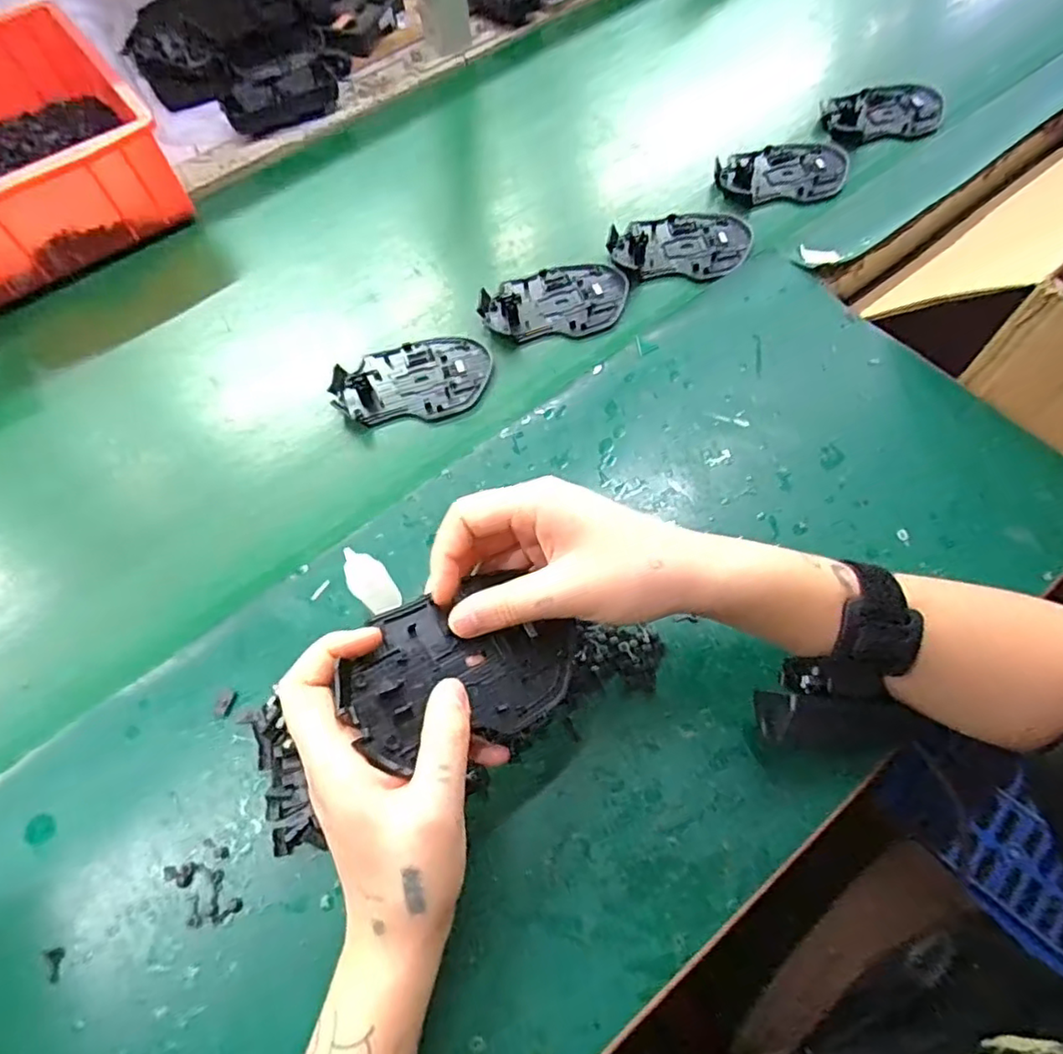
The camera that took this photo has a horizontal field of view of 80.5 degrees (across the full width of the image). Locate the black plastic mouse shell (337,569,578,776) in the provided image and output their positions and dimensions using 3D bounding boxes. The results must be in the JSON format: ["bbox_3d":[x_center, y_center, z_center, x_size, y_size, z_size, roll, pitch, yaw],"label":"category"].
[{"bbox_3d":[-0.032,0.064,0.294,0.107,0.009,0.073,-23,73,-24],"label":"black plastic mouse shell"}]

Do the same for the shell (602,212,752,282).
[{"bbox_3d":[0.122,-0.234,0.515,0.113,0.009,0.072,4,63,6],"label":"shell"}]

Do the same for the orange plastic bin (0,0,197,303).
[{"bbox_3d":[-0.464,-0.337,0.561,0.206,0.088,0.285,-36,66,-14],"label":"orange plastic bin"}]

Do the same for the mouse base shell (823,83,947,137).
[{"bbox_3d":[0.321,-0.381,0.573,0.103,0.012,0.066,6,63,7],"label":"mouse base shell"}]

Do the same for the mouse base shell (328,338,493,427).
[{"bbox_3d":[-0.088,-0.110,0.464,0.113,0.006,0.072,-7,62,0],"label":"mouse base shell"}]

